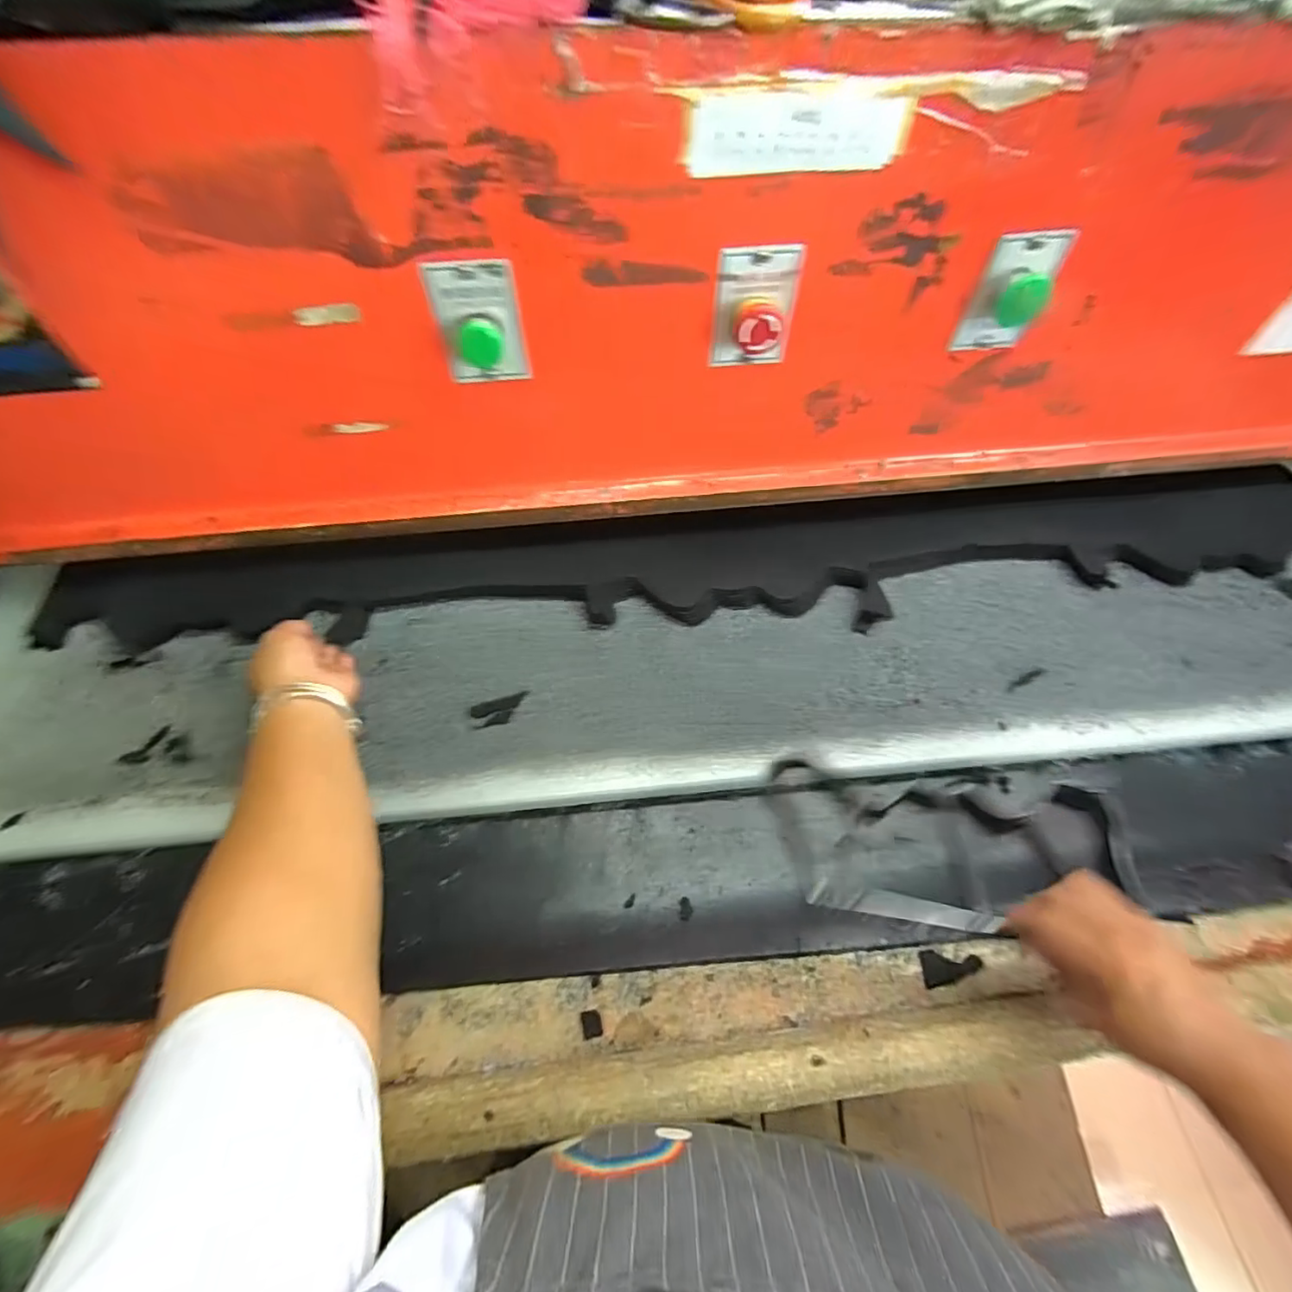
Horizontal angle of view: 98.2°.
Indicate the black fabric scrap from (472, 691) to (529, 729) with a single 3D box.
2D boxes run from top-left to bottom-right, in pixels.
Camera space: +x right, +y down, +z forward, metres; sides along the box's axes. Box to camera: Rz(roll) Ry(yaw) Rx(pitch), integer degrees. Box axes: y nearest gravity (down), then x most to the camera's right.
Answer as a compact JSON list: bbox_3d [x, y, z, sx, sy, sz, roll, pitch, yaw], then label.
[{"bbox_3d":[-0.141,0.061,0.542,0.054,0.010,0.027,-17,59,-9],"label":"black fabric scrap"}]

